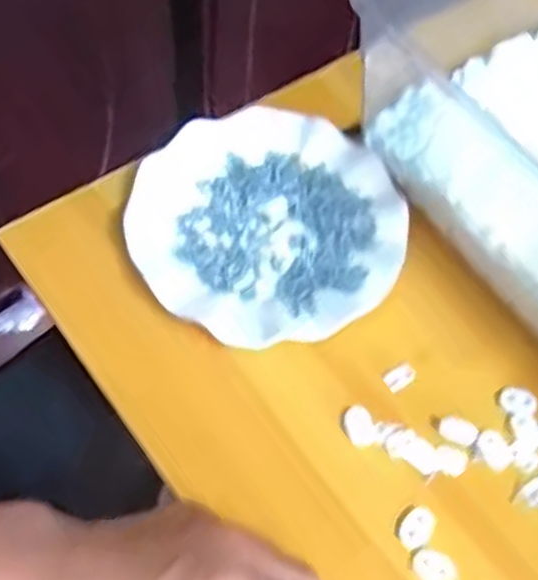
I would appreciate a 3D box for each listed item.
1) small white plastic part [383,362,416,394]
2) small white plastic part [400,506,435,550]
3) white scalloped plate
[{"bbox_3d":[0.082,0.054,0.501,0.022,0.004,0.013,-33,66,-22],"label":"small white plastic part"},{"bbox_3d":[0.084,0.134,0.452,0.017,0.004,0.025,41,64,19],"label":"small white plastic part"},{"bbox_3d":[-0.001,-0.046,0.543,0.178,0.020,0.181,2,58,-3],"label":"white scalloped plate"}]

